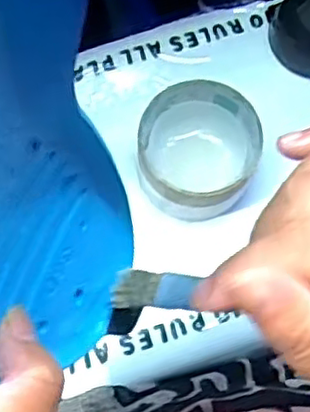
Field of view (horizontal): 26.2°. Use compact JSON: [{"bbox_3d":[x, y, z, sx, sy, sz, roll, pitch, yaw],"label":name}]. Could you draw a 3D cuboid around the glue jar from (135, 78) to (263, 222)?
[{"bbox_3d":[0.027,-0.037,0.458,0.081,0.050,0.081,0,72,-1],"label":"glue jar"}]

